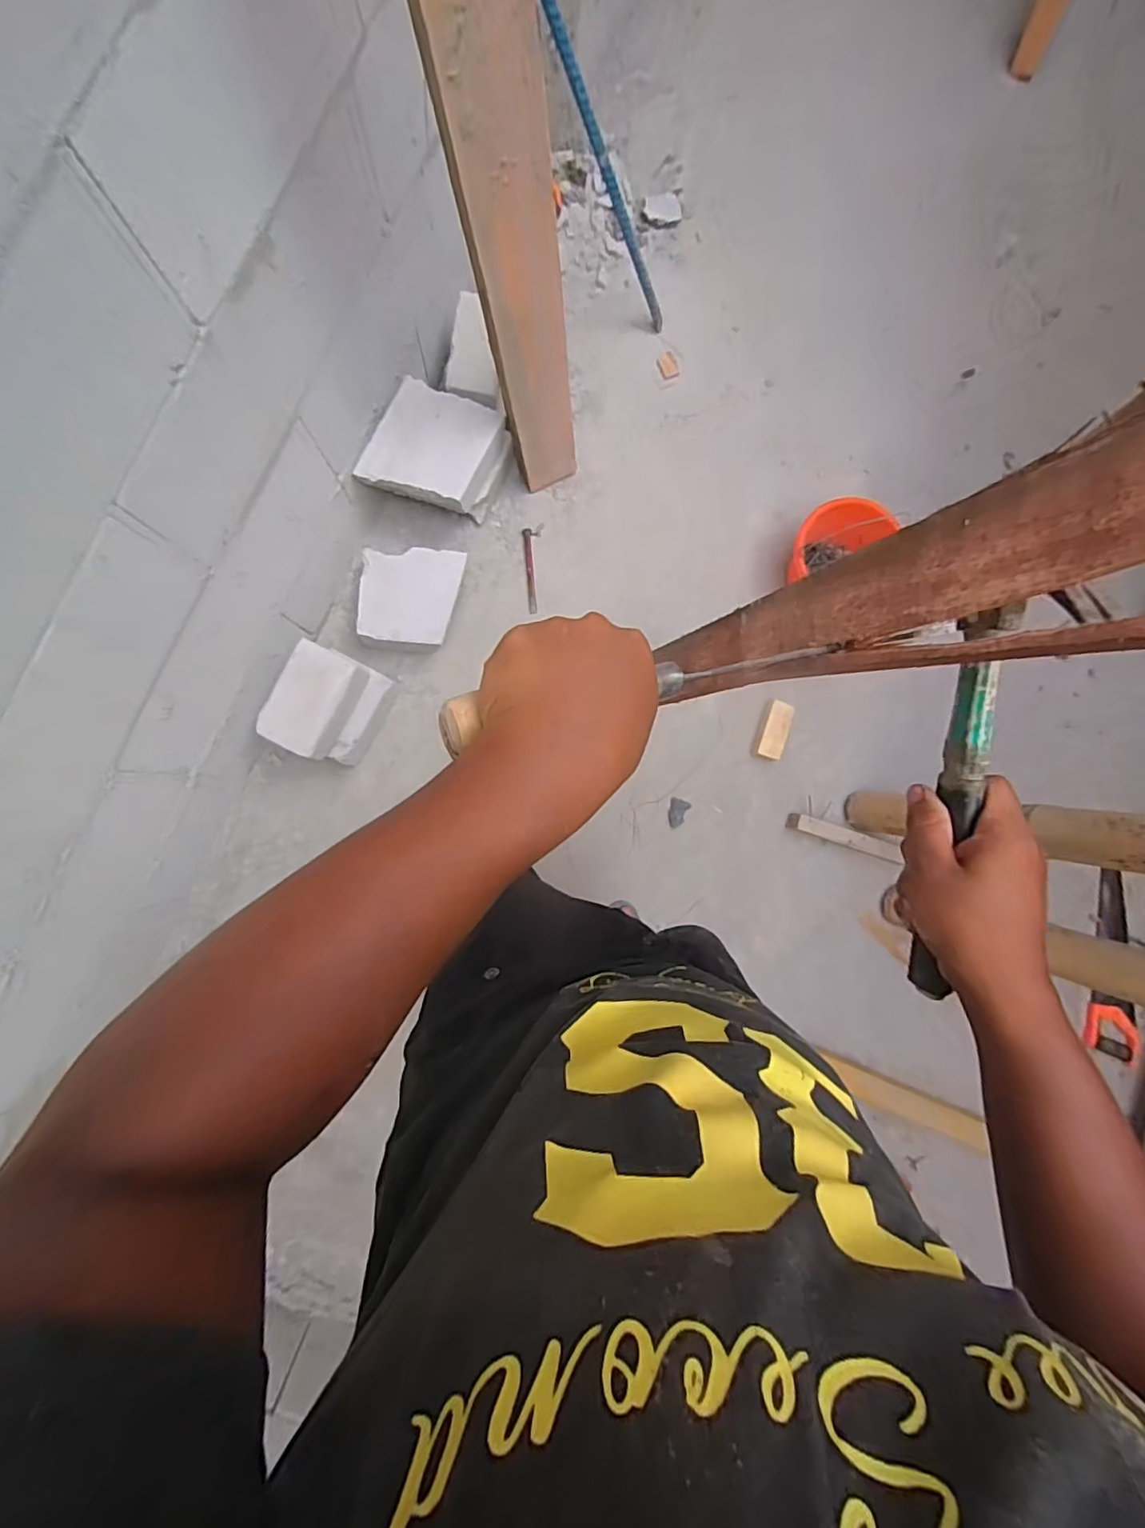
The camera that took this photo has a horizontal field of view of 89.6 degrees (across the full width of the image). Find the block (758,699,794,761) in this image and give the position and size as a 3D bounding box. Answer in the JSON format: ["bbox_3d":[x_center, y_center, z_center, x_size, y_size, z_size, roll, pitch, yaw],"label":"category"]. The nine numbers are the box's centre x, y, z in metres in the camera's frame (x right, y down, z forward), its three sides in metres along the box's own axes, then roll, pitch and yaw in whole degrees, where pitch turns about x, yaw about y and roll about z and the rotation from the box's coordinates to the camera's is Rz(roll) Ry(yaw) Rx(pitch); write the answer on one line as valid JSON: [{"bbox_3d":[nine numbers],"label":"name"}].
[{"bbox_3d":[0.460,-0.077,1.298,0.052,0.028,0.126,15,86,-4],"label":"block"}]

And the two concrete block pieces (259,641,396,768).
[{"bbox_3d":[-0.465,-0.109,1.113,0.147,0.178,0.196,23,86,-3],"label":"two concrete block pieces"}]

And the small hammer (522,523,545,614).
[{"bbox_3d":[-0.088,-0.438,1.293,0.045,0.019,0.198,0,88,-5],"label":"small hammer"}]

